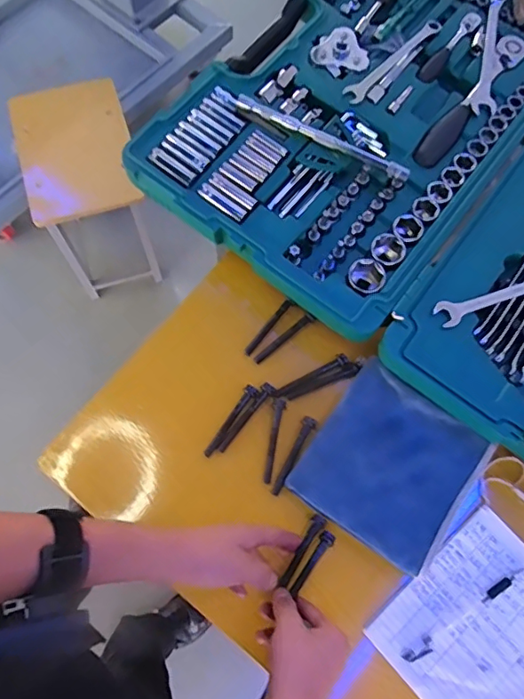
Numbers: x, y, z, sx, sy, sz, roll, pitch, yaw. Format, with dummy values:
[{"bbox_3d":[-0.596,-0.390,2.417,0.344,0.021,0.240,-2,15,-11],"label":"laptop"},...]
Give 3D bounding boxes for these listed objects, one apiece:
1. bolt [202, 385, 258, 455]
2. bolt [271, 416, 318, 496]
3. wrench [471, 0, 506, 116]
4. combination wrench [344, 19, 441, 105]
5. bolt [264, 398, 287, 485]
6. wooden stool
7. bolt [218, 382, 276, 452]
[{"bbox_3d":[-0.036,0.081,0.611,0.015,0.011,0.093,34,73,10],"label":"bolt"},{"bbox_3d":[0.034,0.119,0.599,0.015,0.012,0.092,28,72,8],"label":"bolt"},{"bbox_3d":[0.309,-0.403,0.713,0.030,0.009,0.225,14,70,3],"label":"wrench"},{"bbox_3d":[0.172,-0.379,0.698,0.026,0.006,0.184,41,74,12],"label":"combination wrench"},{"bbox_3d":[0.013,0.103,0.607,0.014,0.009,0.094,12,70,2],"label":"bolt"},{"bbox_3d":[-0.415,-0.368,1.318,0.251,0.387,0.312,-20,72,-9],"label":"wooden stool"},{"bbox_3d":[-0.017,0.079,0.613,0.014,0.009,0.093,35,73,10],"label":"bolt"}]

